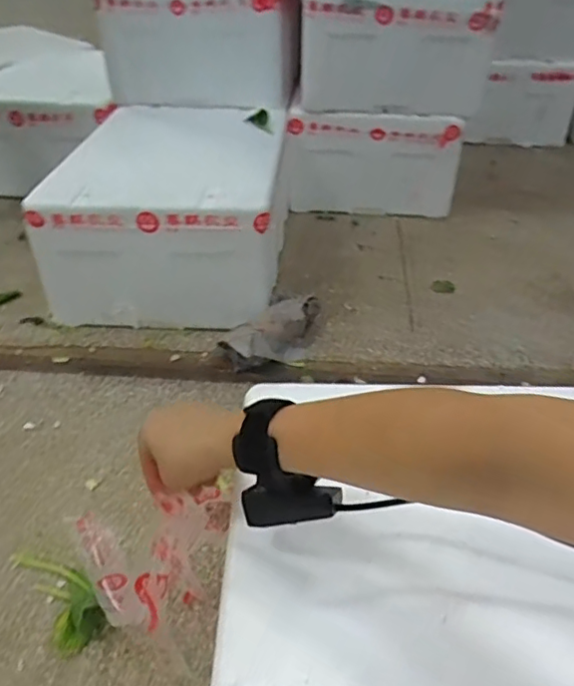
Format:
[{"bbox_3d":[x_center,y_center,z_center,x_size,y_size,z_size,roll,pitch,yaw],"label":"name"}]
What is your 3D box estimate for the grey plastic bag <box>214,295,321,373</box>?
[{"bbox_3d":[-0.010,-0.020,1.103,0.222,0.072,0.092,-27,44,-32],"label":"grey plastic bag"}]

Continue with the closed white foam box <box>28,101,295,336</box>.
[{"bbox_3d":[-0.230,-0.295,1.315,0.441,0.271,0.567,2,37,2],"label":"closed white foam box"}]

